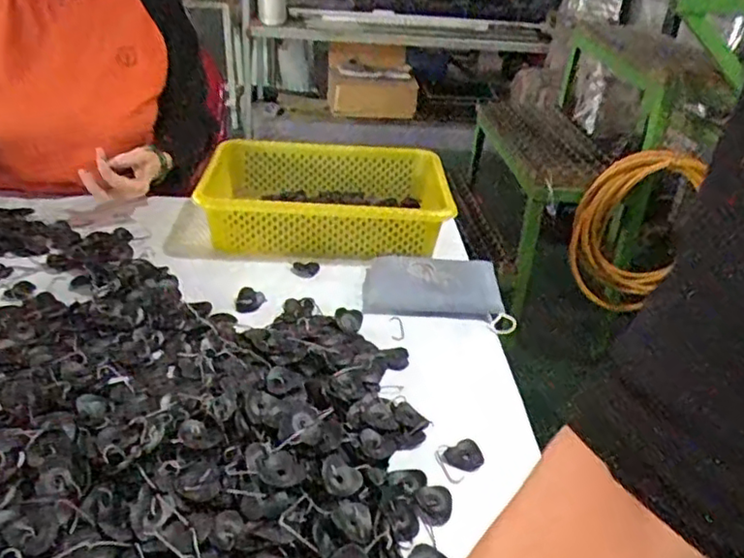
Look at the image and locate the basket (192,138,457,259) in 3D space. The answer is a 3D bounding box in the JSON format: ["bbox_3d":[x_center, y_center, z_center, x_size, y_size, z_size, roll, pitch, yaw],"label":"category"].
[{"bbox_3d":[-0.060,-0.125,1.004,0.365,0.090,0.273,-1,31,-7],"label":"basket"}]

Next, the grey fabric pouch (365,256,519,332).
[{"bbox_3d":[0.080,0.008,0.841,0.177,0.030,0.122,2,31,-3],"label":"grey fabric pouch"}]

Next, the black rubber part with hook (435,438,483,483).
[{"bbox_3d":[0.082,0.167,0.616,0.040,0.015,0.038,2,31,-1],"label":"black rubber part with hook"}]

